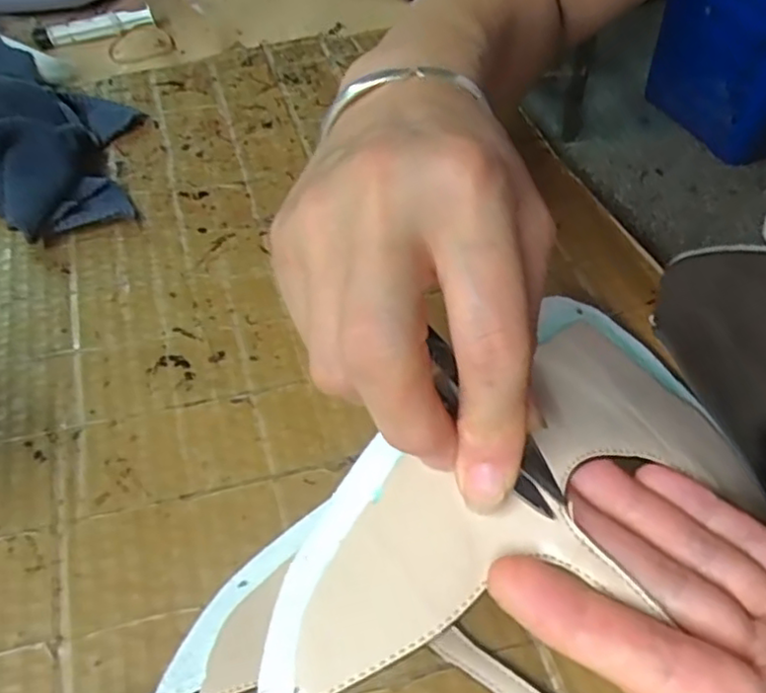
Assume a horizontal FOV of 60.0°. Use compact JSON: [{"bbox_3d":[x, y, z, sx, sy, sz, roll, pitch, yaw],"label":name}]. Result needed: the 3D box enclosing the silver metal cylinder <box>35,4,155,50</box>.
[{"bbox_3d":[-0.203,-0.225,0.466,0.080,0.012,0.010,-18,53,-13],"label":"silver metal cylinder"}]

